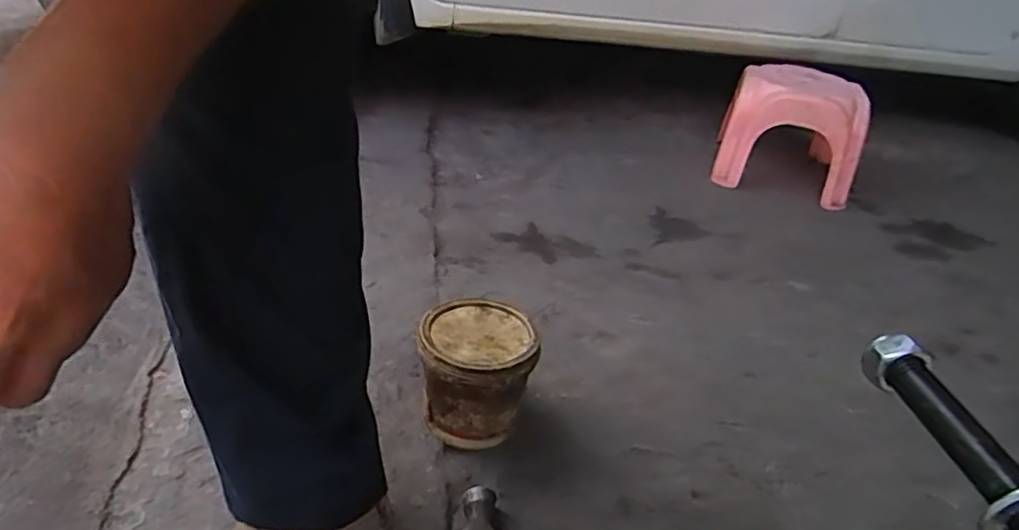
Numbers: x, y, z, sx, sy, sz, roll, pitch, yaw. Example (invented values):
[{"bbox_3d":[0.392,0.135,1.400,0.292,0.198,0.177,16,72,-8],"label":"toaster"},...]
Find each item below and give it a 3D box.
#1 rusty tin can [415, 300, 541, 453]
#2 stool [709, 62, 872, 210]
[{"bbox_3d":[-0.038,0.119,0.685,0.123,0.114,0.121,3,31,-8],"label":"rusty tin can"},{"bbox_3d":[0.642,-0.308,1.451,0.295,0.252,0.298,15,31,14],"label":"stool"}]

